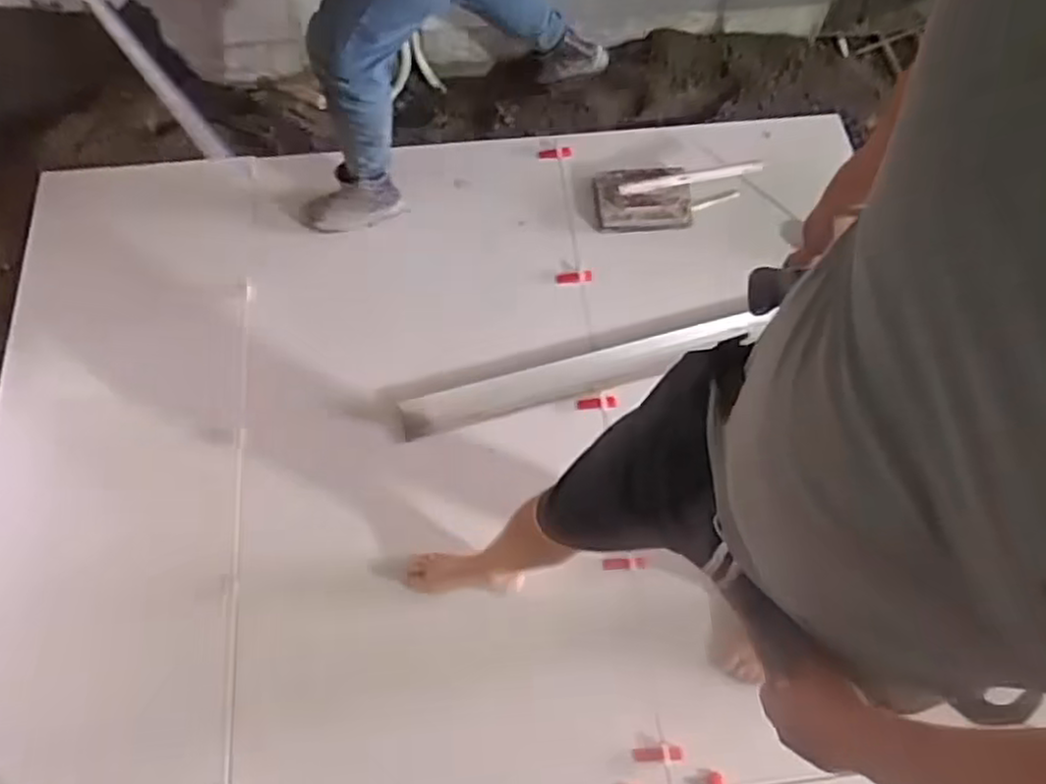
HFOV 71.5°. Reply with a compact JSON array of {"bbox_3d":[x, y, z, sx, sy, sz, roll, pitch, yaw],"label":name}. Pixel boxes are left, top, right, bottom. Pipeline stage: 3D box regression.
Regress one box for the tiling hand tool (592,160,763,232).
[{"bbox_3d":[0.364,-0.470,1.742,0.392,0.077,0.147,-2,66,-2],"label":"tiling hand tool"}]

